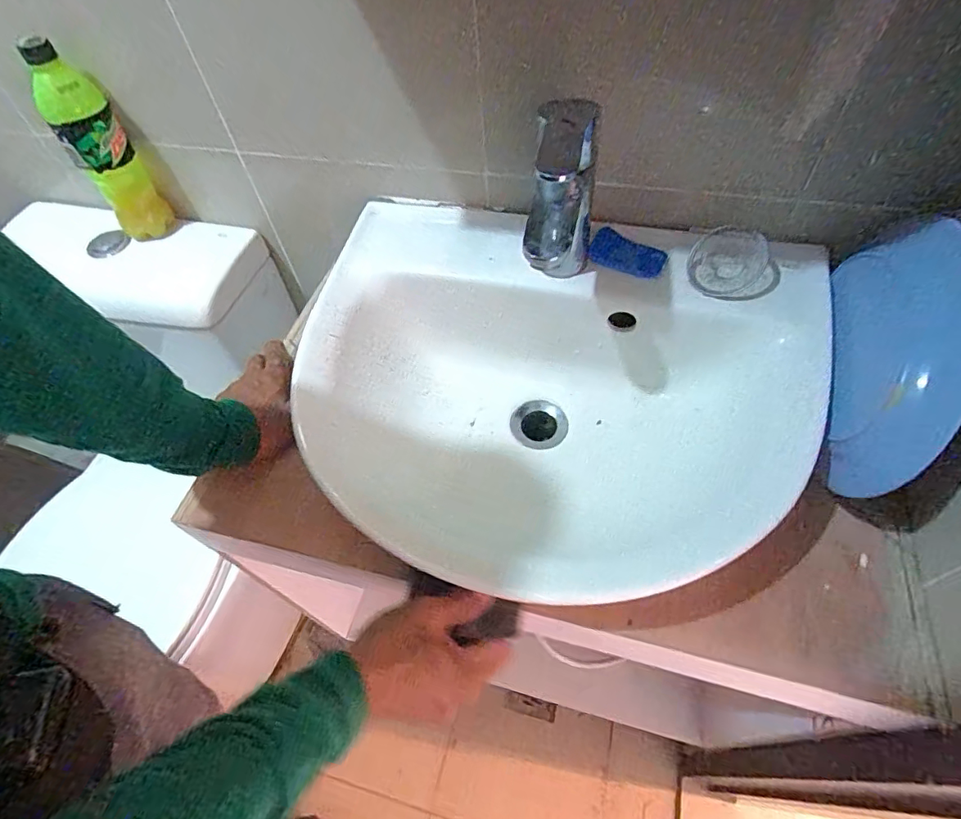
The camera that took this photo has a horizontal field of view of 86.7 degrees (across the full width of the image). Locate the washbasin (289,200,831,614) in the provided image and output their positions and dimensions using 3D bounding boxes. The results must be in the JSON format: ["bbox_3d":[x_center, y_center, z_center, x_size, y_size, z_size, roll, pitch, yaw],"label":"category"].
[{"bbox_3d":[0.049,-0.008,0.498,0.447,0.153,0.377,9,56,12],"label":"washbasin"}]

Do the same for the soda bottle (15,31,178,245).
[{"bbox_3d":[-0.444,-0.301,0.600,0.064,0.209,0.059,-35,59,-19],"label":"soda bottle"}]

